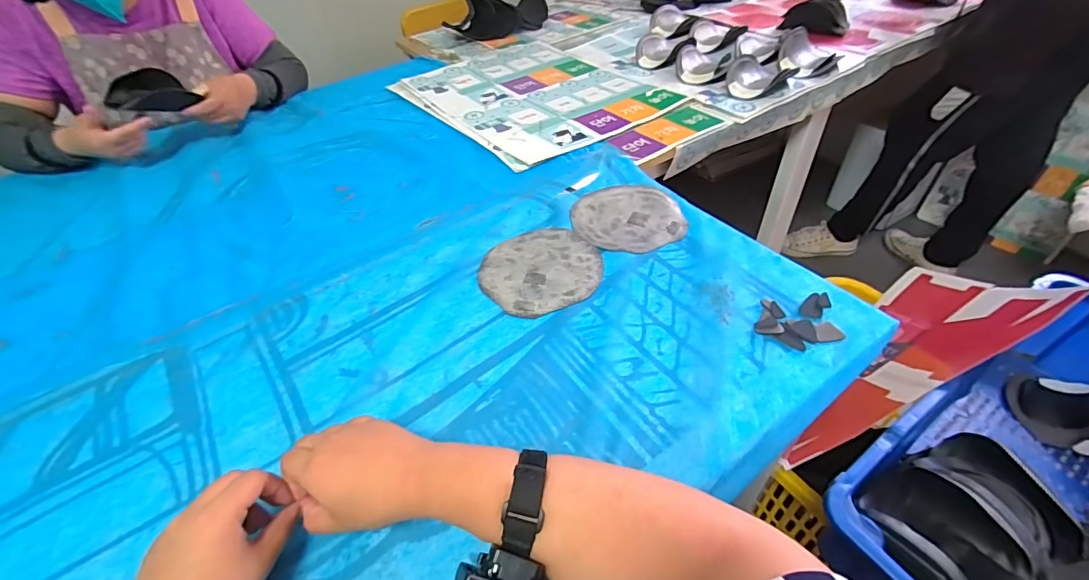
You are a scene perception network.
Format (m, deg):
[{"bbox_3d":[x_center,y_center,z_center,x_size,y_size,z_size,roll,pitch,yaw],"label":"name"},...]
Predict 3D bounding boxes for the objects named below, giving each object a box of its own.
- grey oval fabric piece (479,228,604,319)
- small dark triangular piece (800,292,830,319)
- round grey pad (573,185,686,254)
[{"bbox_3d":[-0.005,-0.028,0.575,0.143,0.004,0.145,-28,46,-21],"label":"grey oval fabric piece"},{"bbox_3d":[0.284,0.016,0.491,0.037,0.006,0.021,-35,49,-27],"label":"small dark triangular piece"},{"bbox_3d":[0.112,-0.101,0.636,0.144,0.004,0.147,-4,42,4],"label":"round grey pad"}]

